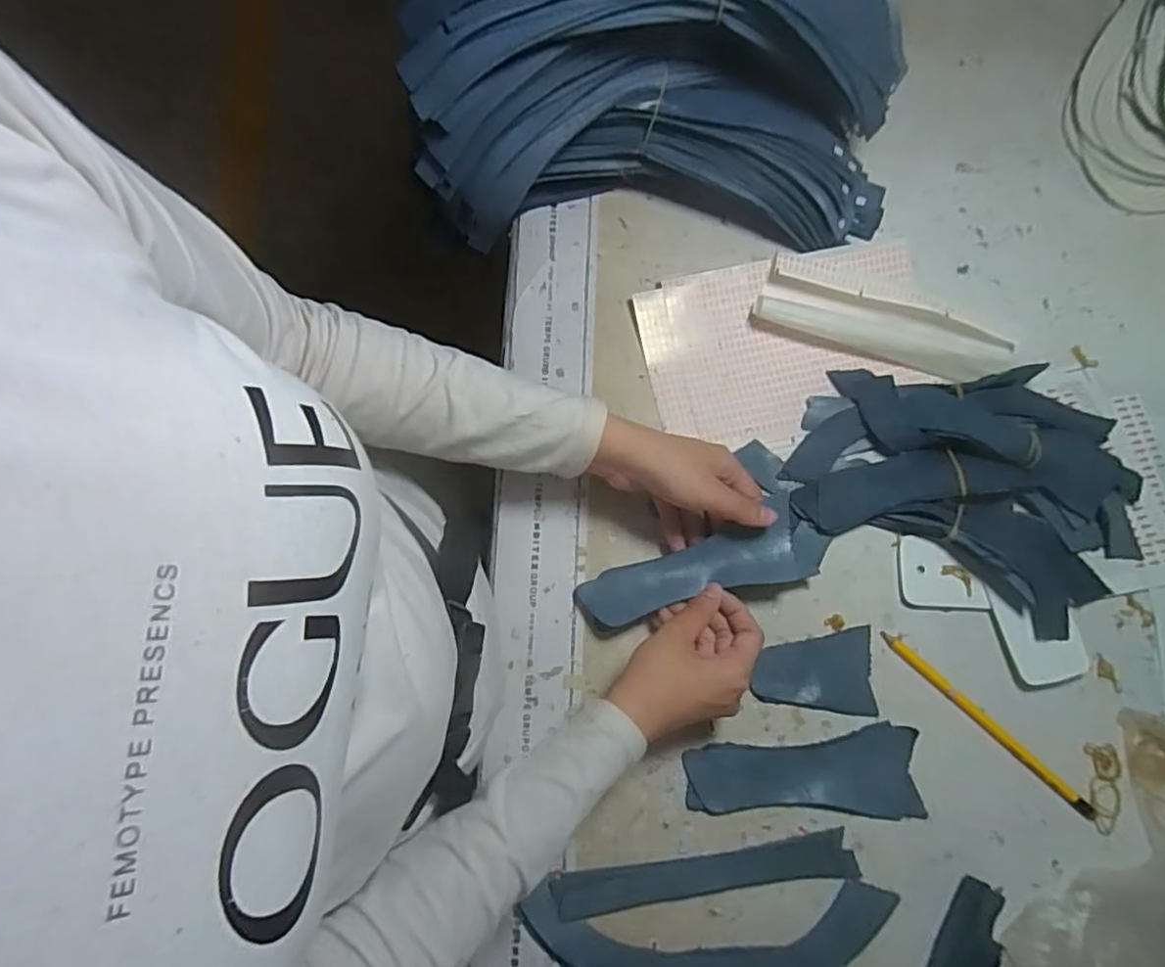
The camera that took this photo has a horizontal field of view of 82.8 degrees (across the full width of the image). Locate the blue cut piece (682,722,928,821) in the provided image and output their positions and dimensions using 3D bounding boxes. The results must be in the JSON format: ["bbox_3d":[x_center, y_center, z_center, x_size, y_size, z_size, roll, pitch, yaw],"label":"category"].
[{"bbox_3d":[0.152,0.203,0.456,0.159,0.008,0.058,-2,77,-2],"label":"blue cut piece"}]

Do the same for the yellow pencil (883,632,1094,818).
[{"bbox_3d":[0.285,0.169,0.465,0.176,0.004,0.009,42,79,8],"label":"yellow pencil"}]

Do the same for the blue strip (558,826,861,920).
[{"bbox_3d":[0.083,0.263,0.442,0.202,0.004,0.028,-7,77,-3],"label":"blue strip"}]

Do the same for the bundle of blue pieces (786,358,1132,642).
[{"bbox_3d":[0.292,-0.010,0.491,0.248,0.032,0.180,27,78,5],"label":"bundle of blue pieces"}]

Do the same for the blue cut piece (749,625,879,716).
[{"bbox_3d":[0.166,0.134,0.472,0.085,0.004,0.057,1,77,-1],"label":"blue cut piece"}]

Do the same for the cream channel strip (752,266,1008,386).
[{"bbox_3d":[0.236,-0.120,0.517,0.200,0.025,0.045,16,77,3],"label":"cream channel strip"}]

